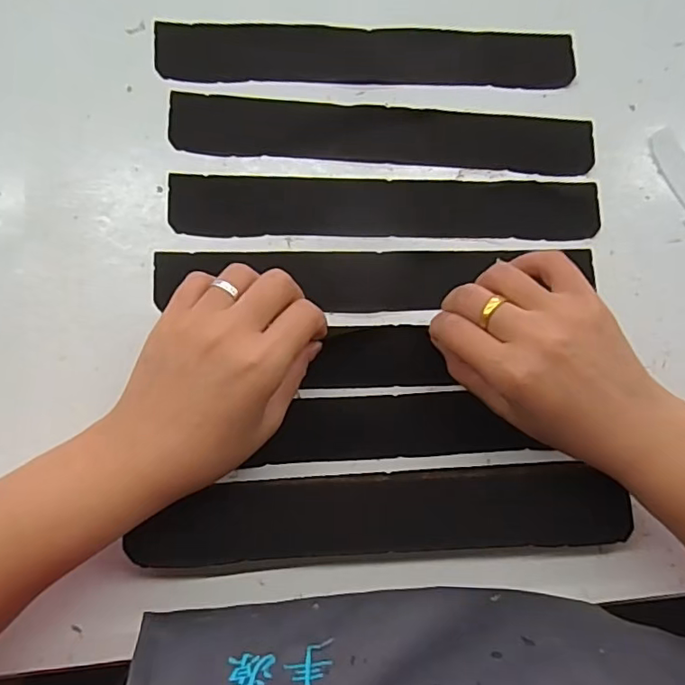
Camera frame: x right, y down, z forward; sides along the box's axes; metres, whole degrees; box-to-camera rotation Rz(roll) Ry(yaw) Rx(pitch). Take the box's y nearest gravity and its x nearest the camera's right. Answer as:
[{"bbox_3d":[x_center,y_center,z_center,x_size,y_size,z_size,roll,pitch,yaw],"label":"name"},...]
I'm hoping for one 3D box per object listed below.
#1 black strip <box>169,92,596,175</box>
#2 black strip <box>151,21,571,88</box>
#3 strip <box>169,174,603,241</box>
[{"bbox_3d":[0.028,-0.127,0.341,0.256,0.004,0.036,2,85,-5],"label":"black strip"},{"bbox_3d":[0.018,-0.179,0.348,0.255,0.007,0.038,-1,86,-5],"label":"black strip"},{"bbox_3d":[0.029,-0.081,0.335,0.256,0.007,0.035,0,90,-5],"label":"strip"}]

